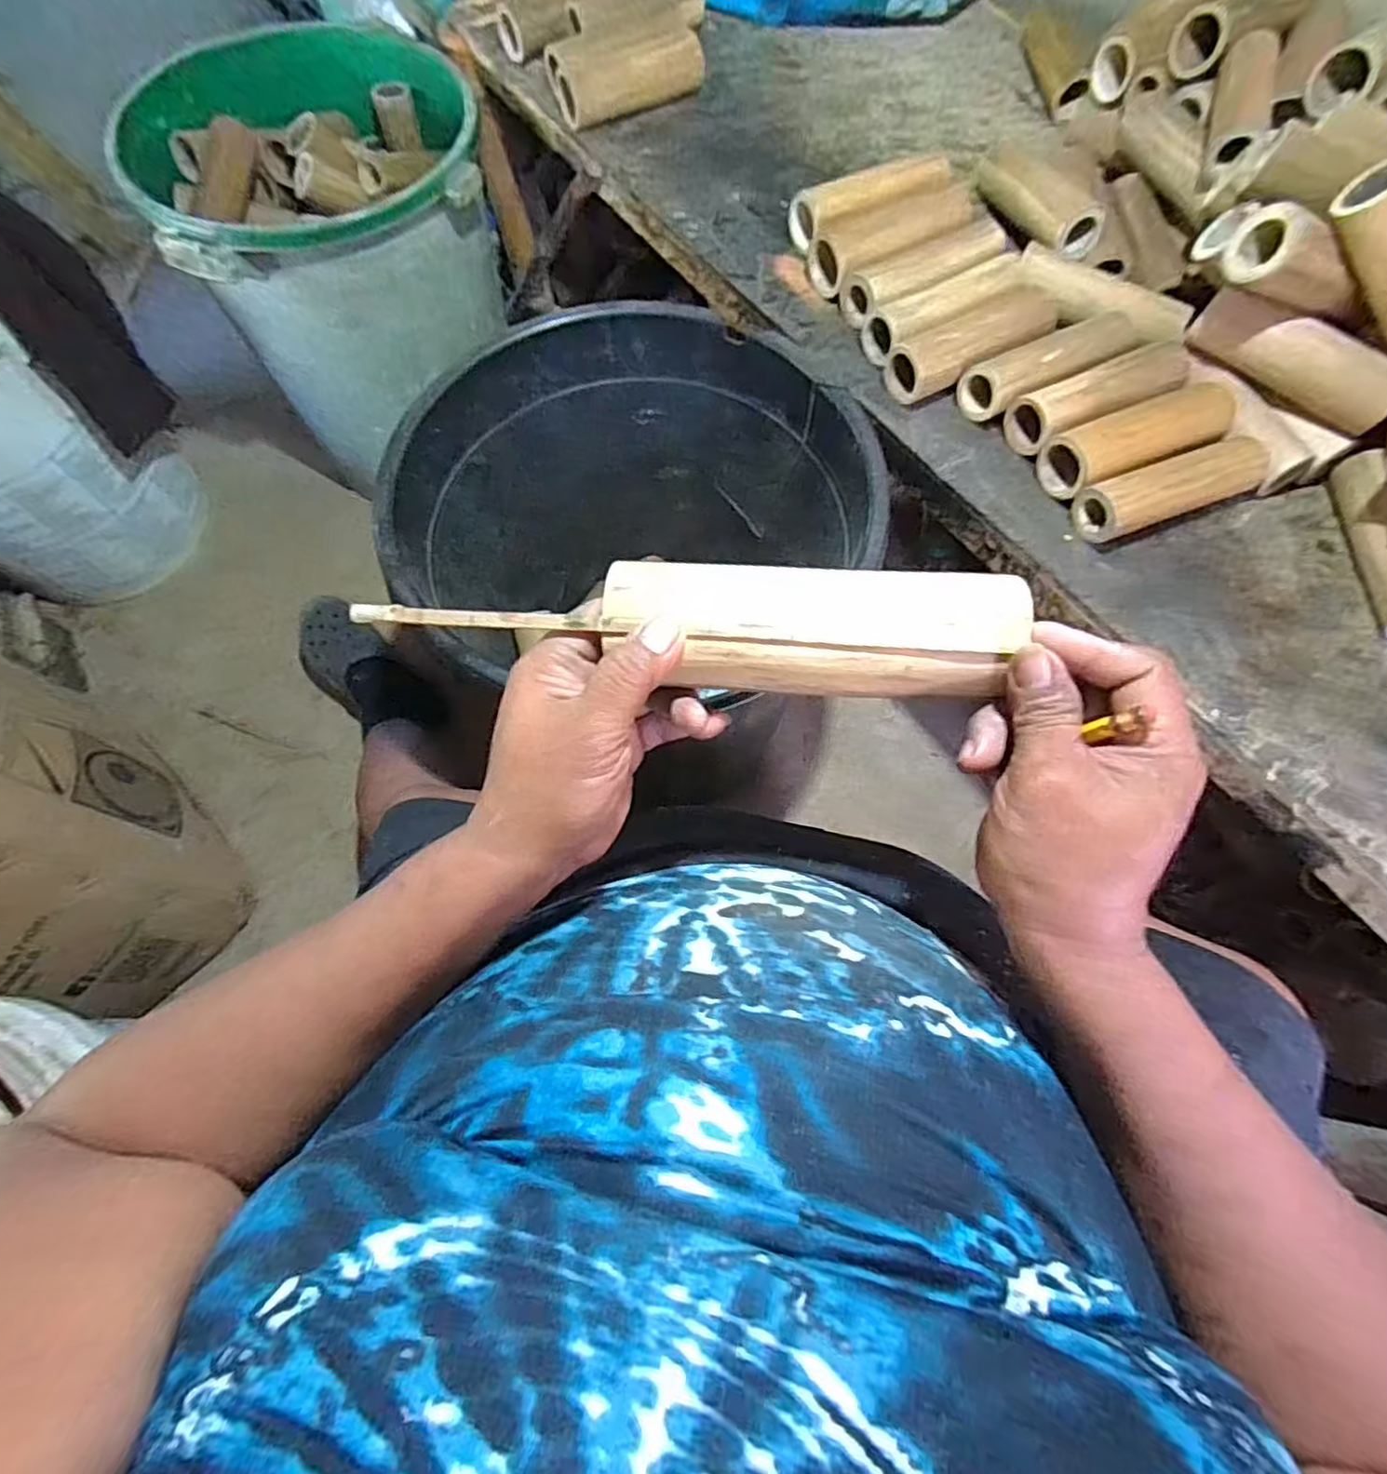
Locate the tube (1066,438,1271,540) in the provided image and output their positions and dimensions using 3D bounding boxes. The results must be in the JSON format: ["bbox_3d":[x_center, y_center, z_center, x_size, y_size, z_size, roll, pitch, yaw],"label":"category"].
[{"bbox_3d":[0.445,-0.228,0.633,0.188,0.042,0.049,-20,70,-10],"label":"tube"}]

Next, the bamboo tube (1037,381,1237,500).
[{"bbox_3d":[0.426,-0.280,0.642,0.183,0.048,0.065,-19,70,-10],"label":"bamboo tube"}]

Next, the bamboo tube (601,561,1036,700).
[{"bbox_3d":[0.050,-0.047,0.291,0.174,0.036,0.045,5,67,3],"label":"bamboo tube"}]

